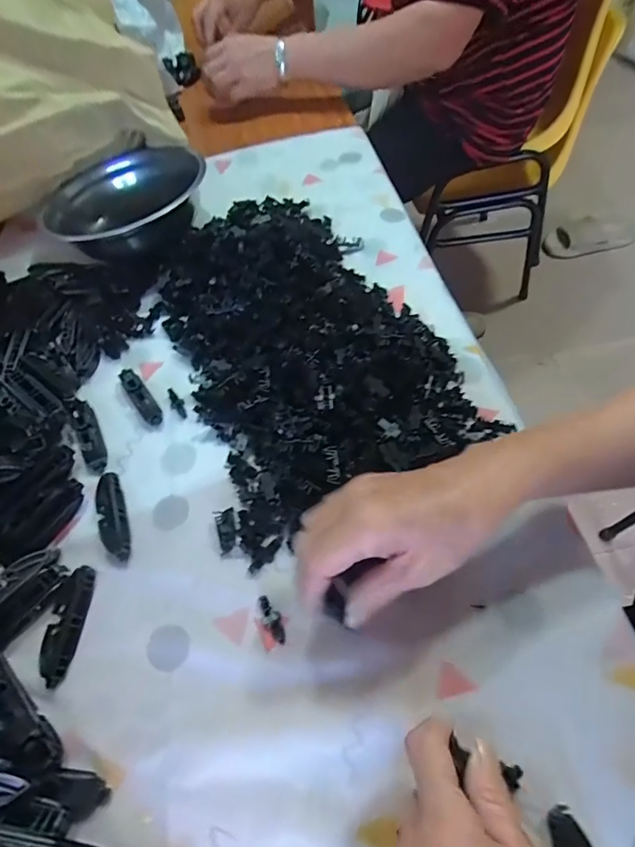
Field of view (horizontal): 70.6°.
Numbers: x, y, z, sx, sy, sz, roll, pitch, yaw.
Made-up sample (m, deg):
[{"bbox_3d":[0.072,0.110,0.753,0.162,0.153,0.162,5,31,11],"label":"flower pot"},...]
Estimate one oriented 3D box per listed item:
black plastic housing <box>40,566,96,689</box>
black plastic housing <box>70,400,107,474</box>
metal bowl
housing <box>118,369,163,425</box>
[{"bbox_3d":[-0.191,0.152,0.342,0.023,0.009,0.081,2,59,5],"label":"black plastic housing"},{"bbox_3d":[-0.219,0.009,0.429,0.021,0.018,0.078,-25,61,-11],"label":"black plastic housing"},{"bbox_3d":[-0.225,-0.267,0.553,0.155,0.056,0.182,18,62,14],"label":"metal bowl"},{"bbox_3d":[-0.179,-0.030,0.449,0.018,0.017,0.077,-33,63,-15],"label":"housing"}]

